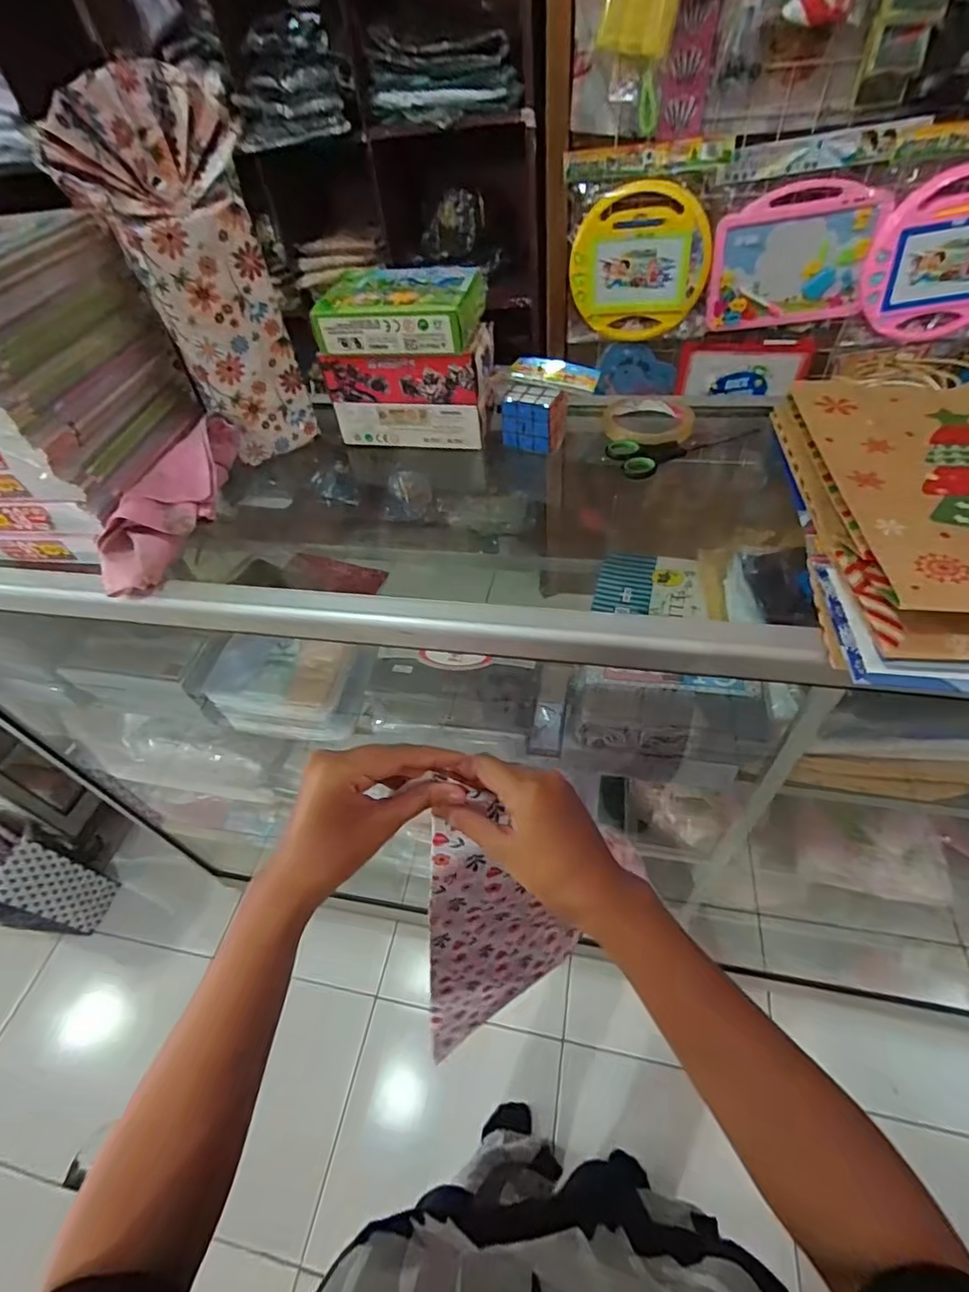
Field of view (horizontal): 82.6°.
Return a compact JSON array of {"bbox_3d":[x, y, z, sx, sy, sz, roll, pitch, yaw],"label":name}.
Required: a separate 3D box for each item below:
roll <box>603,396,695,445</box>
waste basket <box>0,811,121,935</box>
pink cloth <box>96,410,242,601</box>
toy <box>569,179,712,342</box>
[{"bbox_3d":[0.177,-0.246,0.603,0.089,0.016,0.093,-3,49,3],"label":"roll"},{"bbox_3d":[-1.031,0.507,1.211,0.240,0.309,0.185,7,51,12],"label":"waste basket"},{"bbox_3d":[-0.292,-0.138,0.530,0.060,0.056,0.207,10,64,14],"label":"pink cloth"},{"bbox_3d":[0.324,-0.798,1.166,0.274,0.272,0.026,8,51,13],"label":"toy"}]

